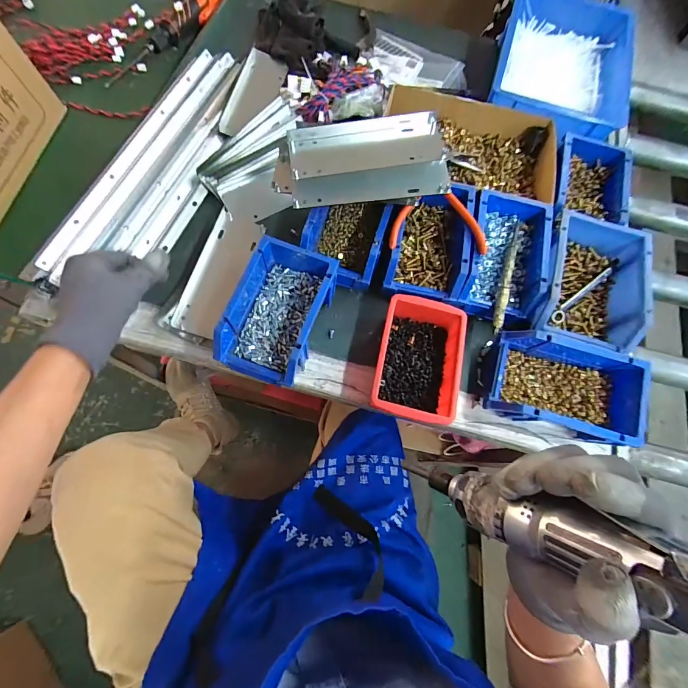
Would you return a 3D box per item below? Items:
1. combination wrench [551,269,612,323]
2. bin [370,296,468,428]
[{"bbox_3d":[0.328,-0.066,0.471,0.113,0.014,0.014,-36,78,-13],"label":"combination wrench"},{"bbox_3d":[0.092,0.017,0.430,0.099,0.053,0.157,14,73,1],"label":"bin"}]

